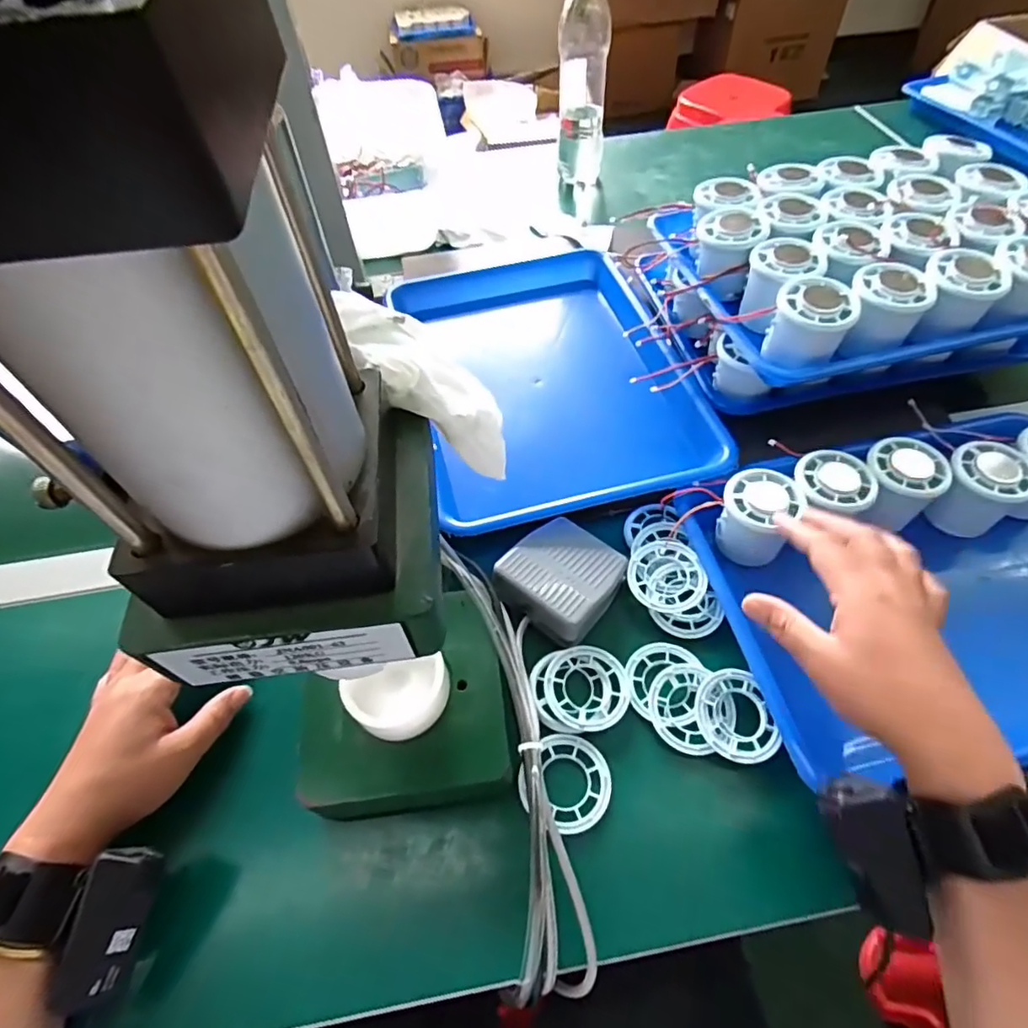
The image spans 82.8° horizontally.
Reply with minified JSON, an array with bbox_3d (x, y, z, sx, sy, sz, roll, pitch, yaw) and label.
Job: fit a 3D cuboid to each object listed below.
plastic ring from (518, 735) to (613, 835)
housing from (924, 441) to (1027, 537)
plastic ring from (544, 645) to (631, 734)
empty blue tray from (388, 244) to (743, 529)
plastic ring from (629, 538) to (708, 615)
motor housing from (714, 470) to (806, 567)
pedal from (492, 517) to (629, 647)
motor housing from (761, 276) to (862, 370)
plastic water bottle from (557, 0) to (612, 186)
[{"bbox_3d":[0.034,0.169,0.366,0.053,0.009,0.056,-1,55,2],"label":"plastic ring"},{"bbox_3d":[0.354,-0.017,0.447,0.052,0.060,0.052,-39,62,-22],"label":"housing"},{"bbox_3d":[0.049,0.118,0.394,0.055,0.008,0.057,-1,55,2],"label":"plastic ring"},{"bbox_3d":[0.025,-0.136,0.549,0.238,0.035,0.344,-14,55,-7],"label":"empty blue tray"},{"bbox_3d":[0.114,0.045,0.434,0.055,0.006,0.056,-4,60,6],"label":"plastic ring"},{"bbox_3d":[0.182,0.004,0.442,0.053,0.058,0.053,25,60,19],"label":"motor housing"},{"bbox_3d":[0.035,0.046,0.434,0.077,0.032,0.082,32,62,22],"label":"pedal"},{"bbox_3d":[0.223,-0.143,0.440,0.052,0.050,0.051,25,60,19],"label":"motor housing"},{"bbox_3d":[0.088,-0.540,0.735,0.062,0.219,0.067,0,55,3],"label":"plastic water bottle"}]

